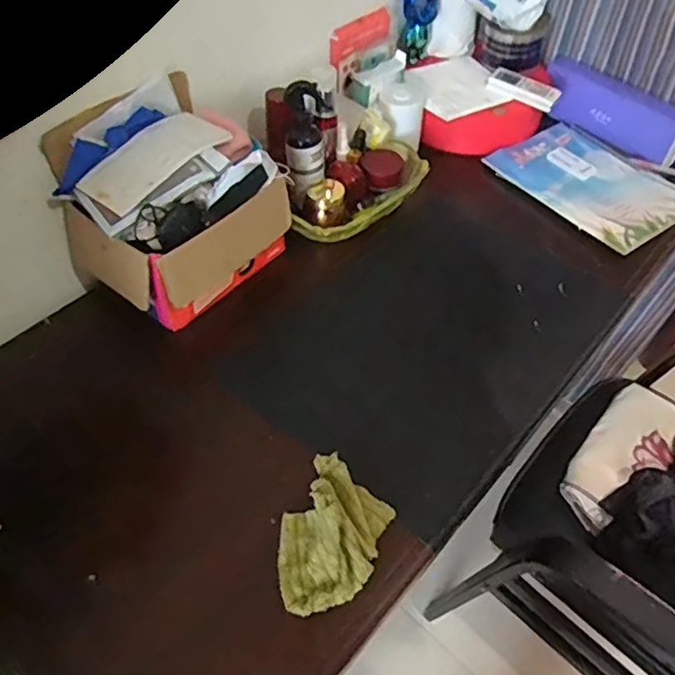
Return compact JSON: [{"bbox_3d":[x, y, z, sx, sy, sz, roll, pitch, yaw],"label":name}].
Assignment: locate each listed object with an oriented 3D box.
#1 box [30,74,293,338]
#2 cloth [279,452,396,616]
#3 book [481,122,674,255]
[{"bbox_3d":[-0.212,-0.180,0.777,0.196,0.200,0.258,36,60,26],"label":"box"},{"bbox_3d":[-0.009,0.202,0.601,0.107,0.034,0.155,23,55,18],"label":"cloth"},{"bbox_3d":[0.423,-0.264,0.980,0.206,0.012,0.296,-31,58,-22],"label":"book"}]

